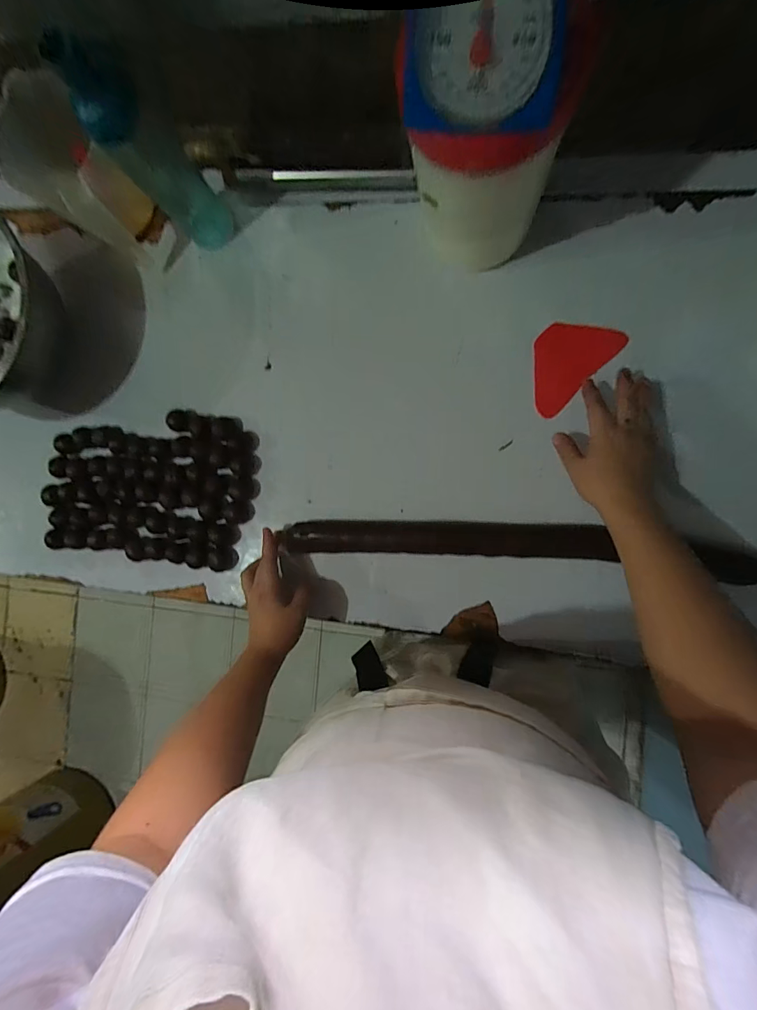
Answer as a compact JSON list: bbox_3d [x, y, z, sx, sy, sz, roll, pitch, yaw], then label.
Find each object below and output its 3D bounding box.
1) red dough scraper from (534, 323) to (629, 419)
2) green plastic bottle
[{"bbox_3d":[0.245,-0.191,0.564,0.086,0.004,0.133,45,101,10],"label":"red dough scraper"},{"bbox_3d":[-0.288,-0.442,0.541,0.082,0.254,0.079,-35,84,10],"label":"green plastic bottle"}]

